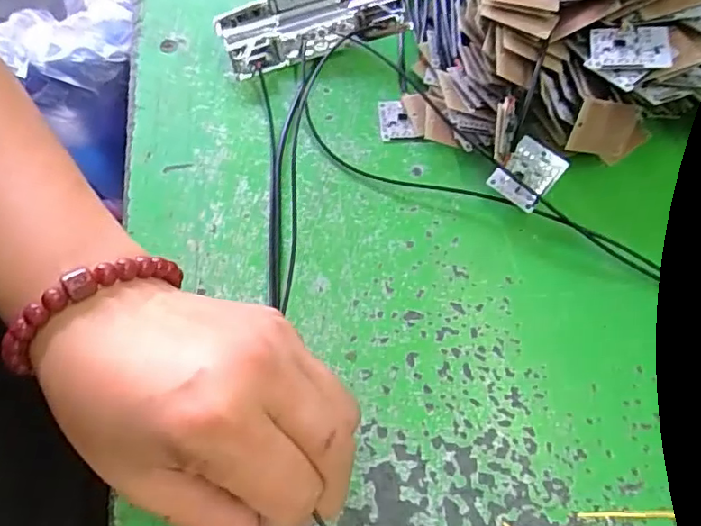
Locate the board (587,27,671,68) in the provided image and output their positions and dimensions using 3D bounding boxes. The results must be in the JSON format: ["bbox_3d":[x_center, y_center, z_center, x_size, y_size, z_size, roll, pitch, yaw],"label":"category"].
[{"bbox_3d":[0.124,-0.096,0.256,0.033,0.004,0.023,7,66,13],"label":"board"}]

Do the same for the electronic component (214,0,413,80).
[{"bbox_3d":[-0.021,-0.130,0.306,0.094,0.029,0.039,-15,67,-8],"label":"electronic component"}]

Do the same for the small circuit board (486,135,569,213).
[{"bbox_3d":[0.084,-0.043,0.272,0.025,0.006,0.032,40,84,9],"label":"small circuit board"}]

